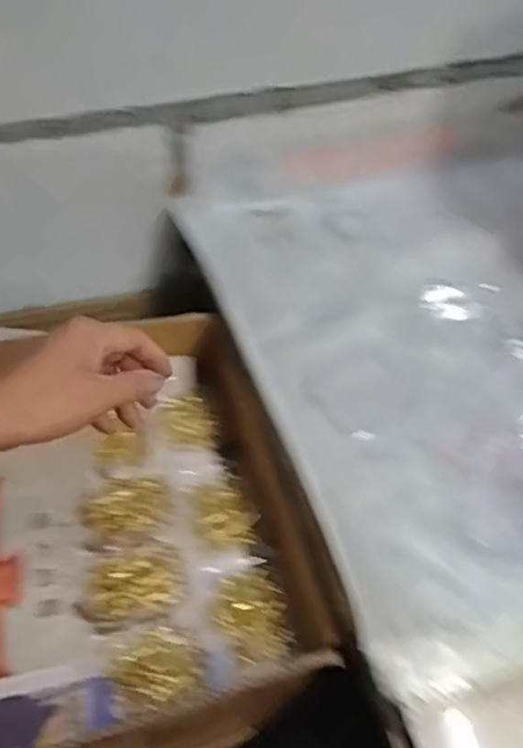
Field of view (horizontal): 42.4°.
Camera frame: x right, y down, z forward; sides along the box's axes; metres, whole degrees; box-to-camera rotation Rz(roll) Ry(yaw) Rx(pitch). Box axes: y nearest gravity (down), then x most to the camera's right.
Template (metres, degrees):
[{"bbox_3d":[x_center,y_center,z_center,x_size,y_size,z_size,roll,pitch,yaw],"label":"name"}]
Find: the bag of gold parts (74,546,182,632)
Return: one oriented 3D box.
[{"bbox_3d":[-0.098,0.157,0.501,0.076,0.012,0.054,-21,54,-19],"label":"bag of gold parts"}]

